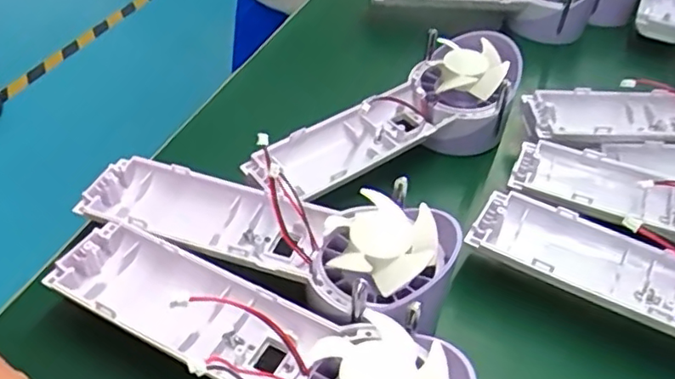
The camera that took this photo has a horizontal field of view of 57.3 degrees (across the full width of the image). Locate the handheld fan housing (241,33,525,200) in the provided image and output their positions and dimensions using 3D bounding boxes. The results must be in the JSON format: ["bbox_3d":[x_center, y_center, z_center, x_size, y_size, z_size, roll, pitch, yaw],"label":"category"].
[{"bbox_3d":[0.030,-0.038,0.360,0.170,0.052,0.060,-26,49,-13],"label":"handheld fan housing"}]

